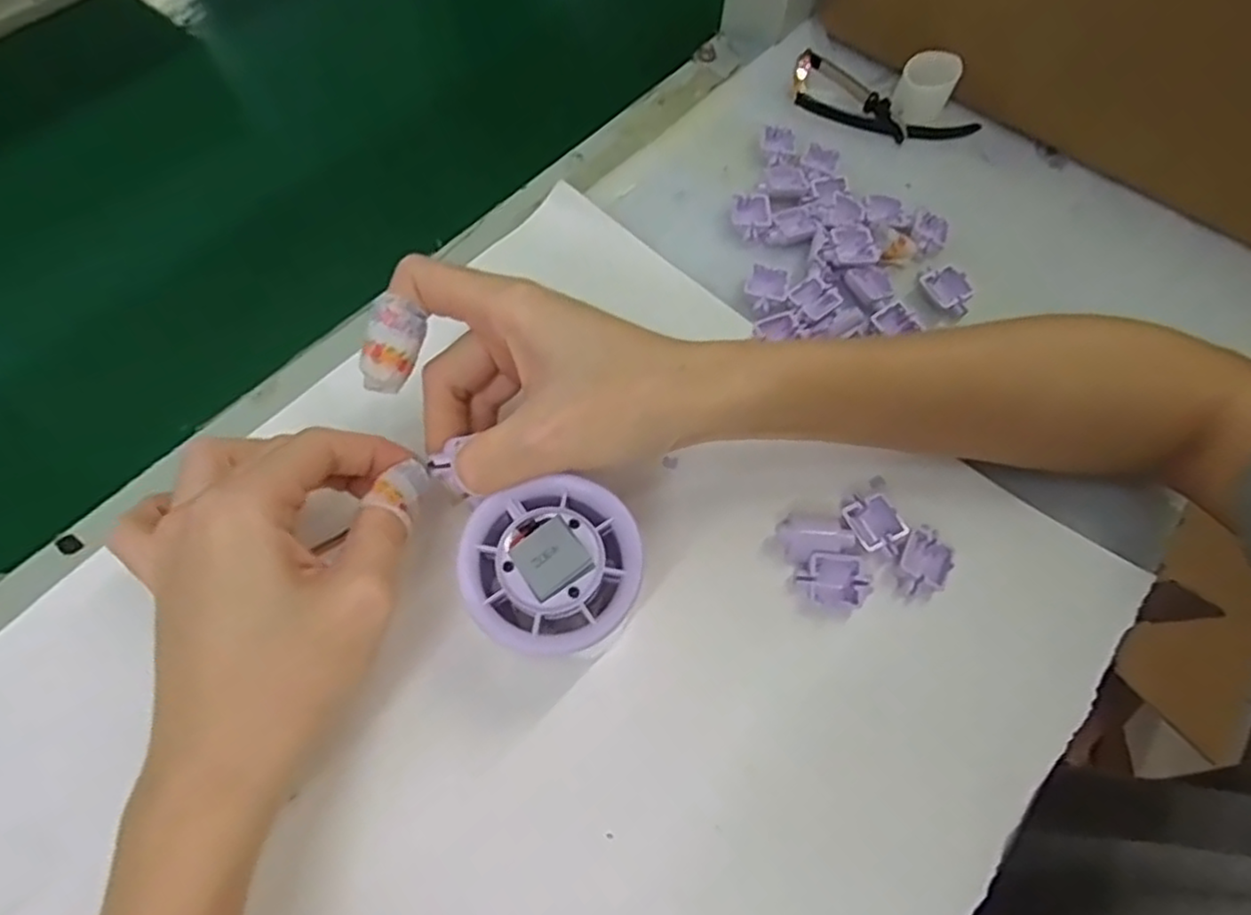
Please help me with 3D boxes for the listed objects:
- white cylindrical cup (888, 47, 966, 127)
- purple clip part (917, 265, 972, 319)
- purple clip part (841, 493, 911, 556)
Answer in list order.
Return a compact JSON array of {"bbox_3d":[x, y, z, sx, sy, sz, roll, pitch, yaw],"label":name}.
[{"bbox_3d":[0.165,-0.204,0.380,0.030,0.028,0.027,25,66,7],"label":"white cylindrical cup"},{"bbox_3d":[0.155,-0.080,0.331,0.017,0.007,0.027,-29,71,-16],"label":"purple clip part"},{"bbox_3d":[0.099,0.027,0.277,0.020,0.009,0.025,-18,68,-11],"label":"purple clip part"}]

